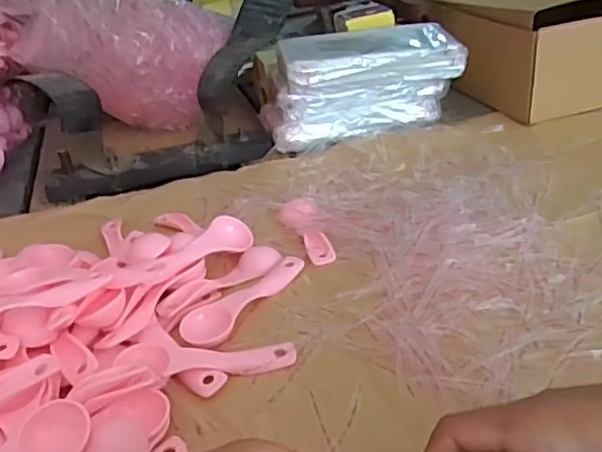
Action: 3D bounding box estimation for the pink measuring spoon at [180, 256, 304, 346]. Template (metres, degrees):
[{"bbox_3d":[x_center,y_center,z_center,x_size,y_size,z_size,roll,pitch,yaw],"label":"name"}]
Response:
[{"bbox_3d":[-0.038,0.049,0.430,0.029,0.012,0.108,18,39,36],"label":"pink measuring spoon"}]

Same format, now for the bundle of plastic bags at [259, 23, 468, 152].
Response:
[{"bbox_3d":[0.065,-0.155,0.664,0.213,0.102,0.062,-8,30,0],"label":"bundle of plastic bags"}]

